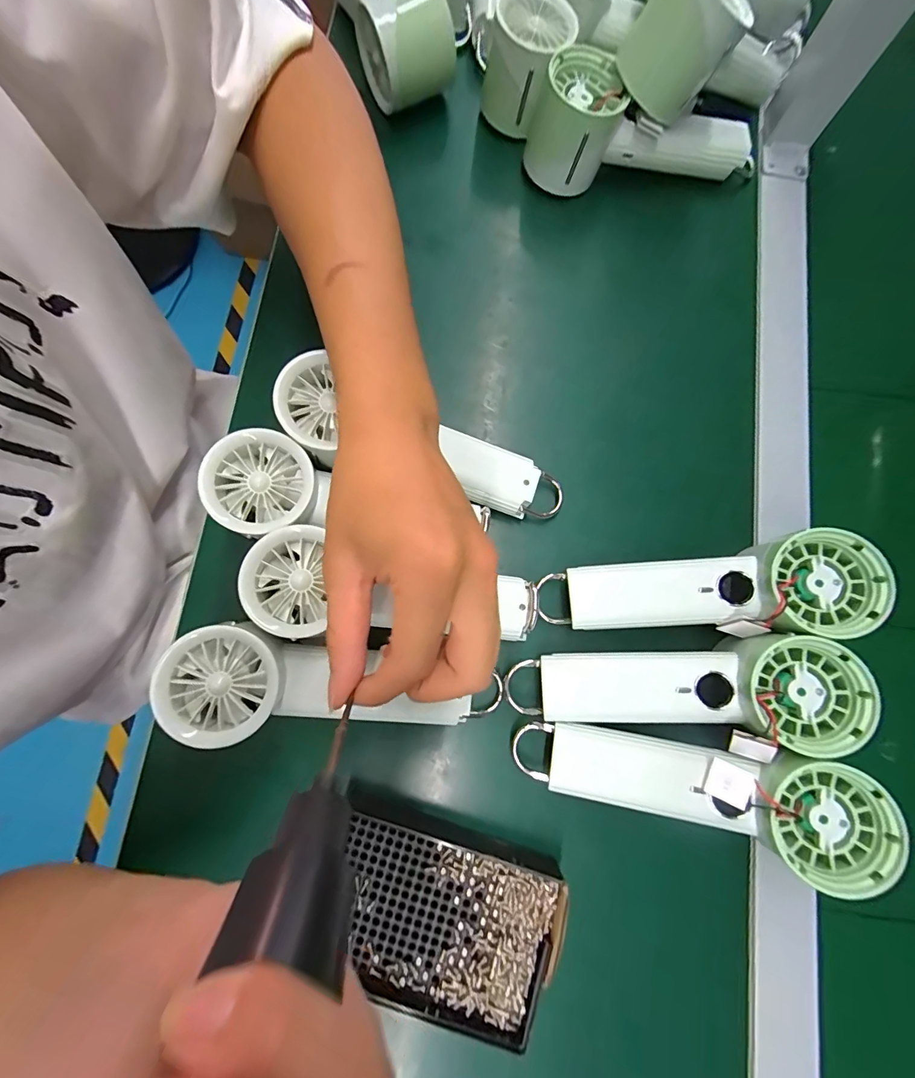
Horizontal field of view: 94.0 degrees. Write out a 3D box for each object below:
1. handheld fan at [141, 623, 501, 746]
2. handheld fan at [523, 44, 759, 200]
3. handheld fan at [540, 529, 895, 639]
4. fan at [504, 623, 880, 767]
[{"bbox_3d":[-0.067,0.094,0.254,0.195,0.024,0.061,13,79,-15],"label":"handheld fan"},{"bbox_3d":[0.153,-0.333,0.351,0.194,0.059,0.091,0,79,-1],"label":"handheld fan"},{"bbox_3d":[0.155,0.033,0.271,0.192,0.030,0.058,-6,79,11],"label":"handheld fan"},{"bbox_3d":[0.132,0.093,0.263,0.194,0.028,0.067,-3,79,12],"label":"fan"}]

